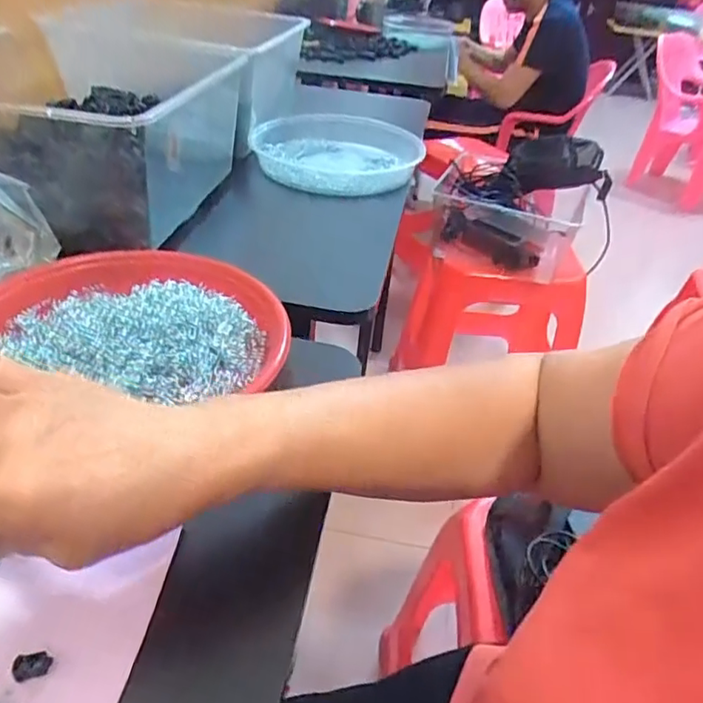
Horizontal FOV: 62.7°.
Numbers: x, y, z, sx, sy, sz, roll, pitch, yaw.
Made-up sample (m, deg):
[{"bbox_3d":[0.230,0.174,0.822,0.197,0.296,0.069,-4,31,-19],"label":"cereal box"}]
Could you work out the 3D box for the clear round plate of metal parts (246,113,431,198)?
[{"bbox_3d":[-0.020,-0.271,0.785,0.211,0.045,0.186,-6,39,-15],"label":"clear round plate of metal parts"}]

